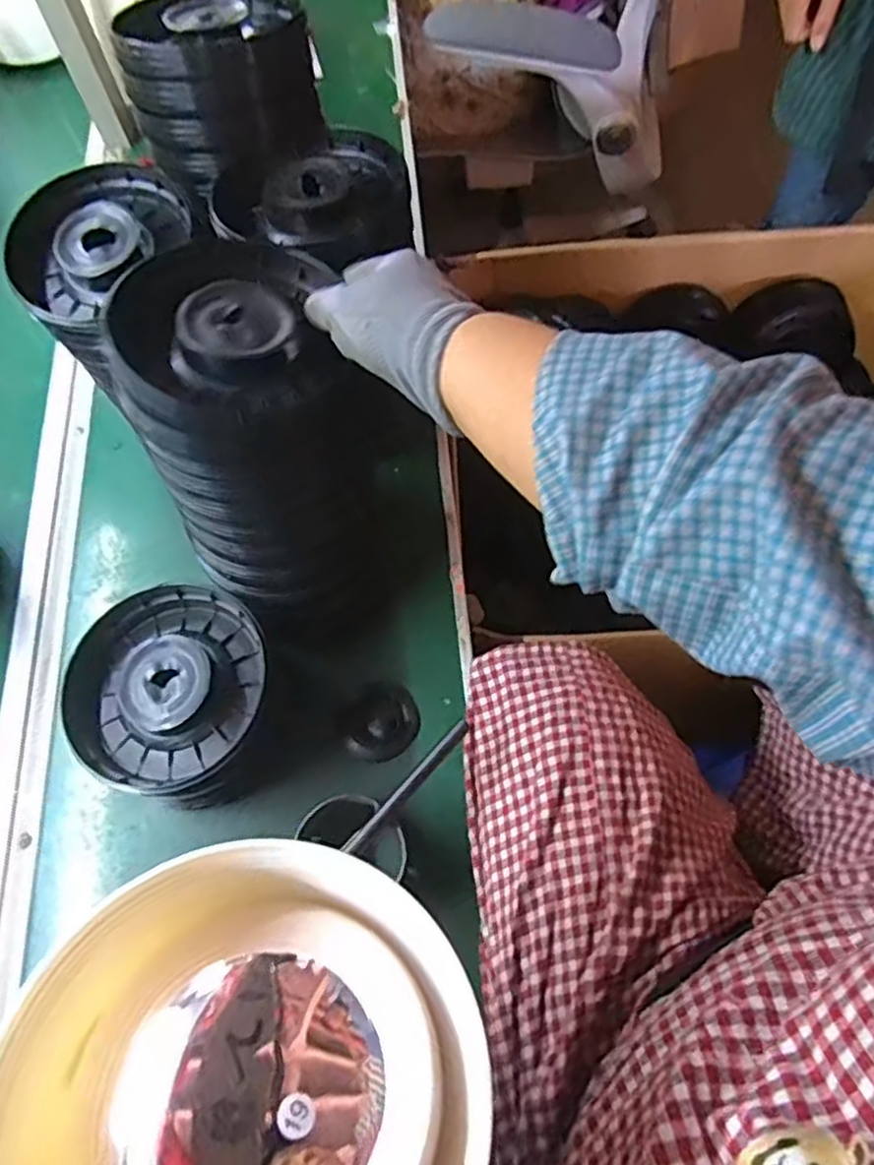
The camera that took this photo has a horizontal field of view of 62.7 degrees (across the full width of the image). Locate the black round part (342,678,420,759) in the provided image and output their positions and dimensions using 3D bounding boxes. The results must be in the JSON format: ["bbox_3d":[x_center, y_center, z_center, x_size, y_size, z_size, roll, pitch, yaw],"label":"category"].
[{"bbox_3d":[-0.045,0.109,0.564,0.059,0.020,0.061,-1,67,3],"label":"black round part"}]

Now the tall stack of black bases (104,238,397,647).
[{"bbox_3d":[-0.110,-0.085,0.506,0.127,0.255,0.118,-15,53,-3],"label":"tall stack of black bases"}]

